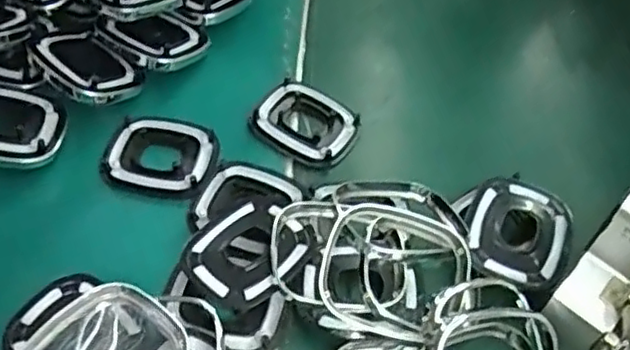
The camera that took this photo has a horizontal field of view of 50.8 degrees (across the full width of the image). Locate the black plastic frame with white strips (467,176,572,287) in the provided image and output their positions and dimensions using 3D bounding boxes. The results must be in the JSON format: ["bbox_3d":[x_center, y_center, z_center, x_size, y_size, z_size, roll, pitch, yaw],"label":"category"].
[{"bbox_3d":[0.189,0.055,0.616,0.092,0.023,0.111,14,55,7],"label":"black plastic frame with white strips"}]

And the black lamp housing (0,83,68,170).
[{"bbox_3d":[-0.308,-0.053,0.658,0.116,0.039,0.095,4,54,0],"label":"black lamp housing"}]

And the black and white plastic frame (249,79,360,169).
[{"bbox_3d":[-0.008,-0.055,0.702,0.101,0.022,0.084,29,58,17],"label":"black and white plastic frame"}]

